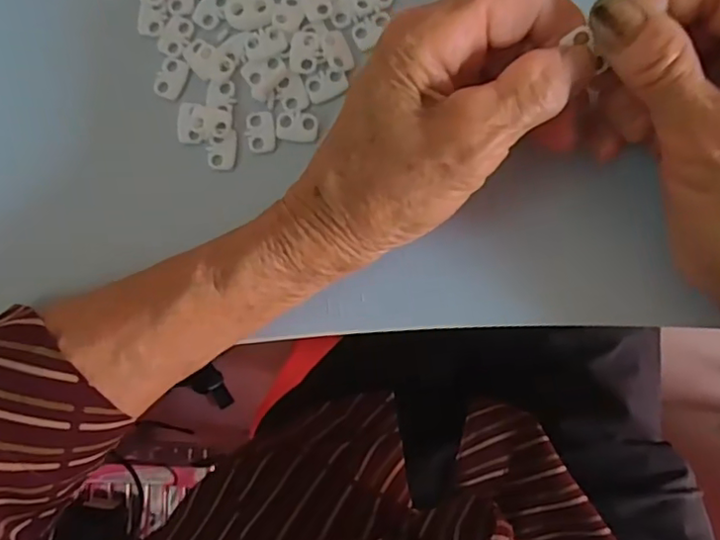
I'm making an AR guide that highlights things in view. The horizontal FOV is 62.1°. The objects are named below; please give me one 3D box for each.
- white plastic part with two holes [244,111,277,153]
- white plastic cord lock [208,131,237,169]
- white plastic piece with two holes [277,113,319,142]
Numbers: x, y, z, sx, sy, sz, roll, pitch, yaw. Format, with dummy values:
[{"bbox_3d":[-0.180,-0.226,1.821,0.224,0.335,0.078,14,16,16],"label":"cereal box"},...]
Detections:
[{"bbox_3d":[-0.043,-0.060,0.260,0.013,0.004,0.018,-6,88,5],"label":"white plastic part with two holes"},{"bbox_3d":[-0.060,-0.052,0.261,0.013,0.004,0.017,-5,88,5],"label":"white plastic cord lock"},{"bbox_3d":[-0.027,-0.062,0.260,0.018,0.004,0.012,2,88,5],"label":"white plastic piece with two holes"}]

